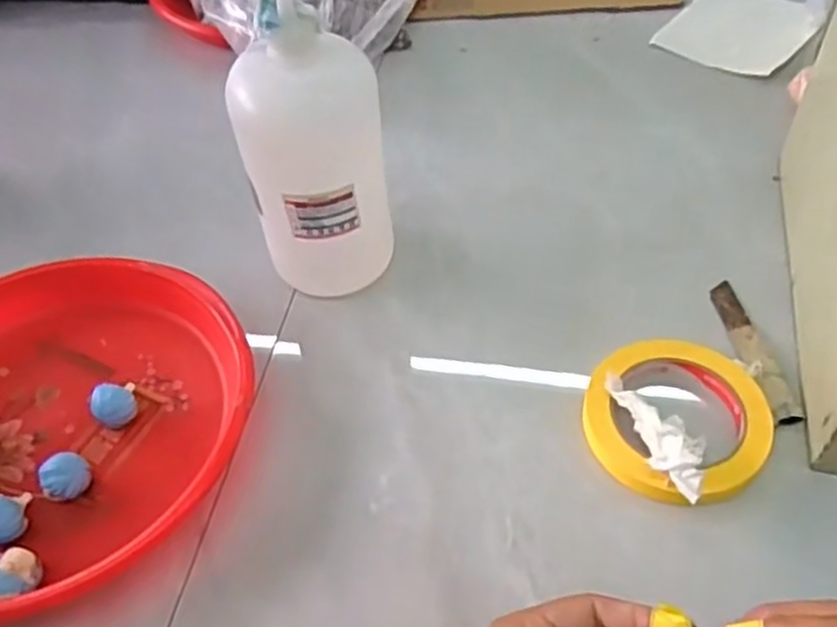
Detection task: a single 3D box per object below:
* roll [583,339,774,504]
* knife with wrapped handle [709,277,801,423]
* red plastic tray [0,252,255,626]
[{"bbox_3d":[0.159,0.064,0.476,0.109,0.022,0.107,-3,51,4],"label":"roll"},{"bbox_3d":[0.222,0.021,0.513,0.023,0.010,0.117,-7,51,0],"label":"knife with wrapped handle"},{"bbox_3d":[-0.232,0.071,0.493,0.251,0.044,0.253,-3,51,3],"label":"red plastic tray"}]

